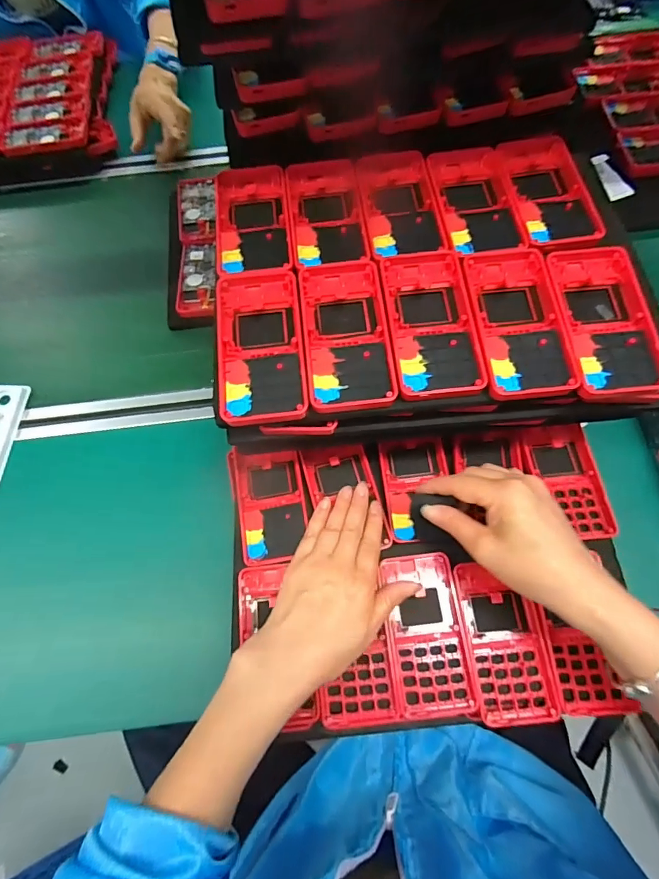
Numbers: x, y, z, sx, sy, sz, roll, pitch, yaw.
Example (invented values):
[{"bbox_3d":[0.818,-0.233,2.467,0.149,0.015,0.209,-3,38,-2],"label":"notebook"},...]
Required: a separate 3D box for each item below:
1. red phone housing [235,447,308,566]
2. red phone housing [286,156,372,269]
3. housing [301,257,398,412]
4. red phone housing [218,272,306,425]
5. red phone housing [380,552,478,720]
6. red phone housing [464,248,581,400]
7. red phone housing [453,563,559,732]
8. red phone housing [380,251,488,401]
[{"bbox_3d":[-0.055,0.057,0.409,0.063,0.014,0.108,-9,66,-2],"label":"red phone housing"},{"bbox_3d":[-0.003,-0.193,0.376,0.061,0.016,0.120,-6,66,0],"label":"red phone housing"},{"bbox_3d":[0.012,-0.082,0.330,0.063,0.014,0.126,-6,66,0],"label":"housing"},{"bbox_3d":[-0.052,-0.075,0.326,0.062,0.009,0.129,-6,66,0],"label":"red phone housing"},{"bbox_3d":[0.081,0.163,0.368,0.062,0.014,0.125,-4,69,1],"label":"red phone housing"},{"bbox_3d":[0.141,-0.092,0.329,0.063,0.015,0.128,-4,66,1],"label":"red phone housing"},{"bbox_3d":[0.143,0.164,0.358,0.060,0.015,0.121,-5,66,0],"label":"red phone housing"},{"bbox_3d":[0.076,-0.092,0.332,0.062,0.015,0.129,-5,66,0],"label":"red phone housing"}]

